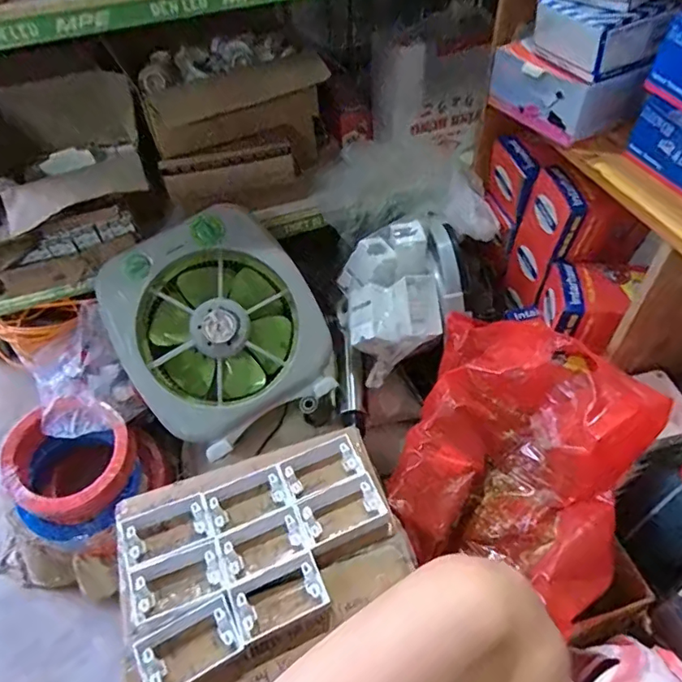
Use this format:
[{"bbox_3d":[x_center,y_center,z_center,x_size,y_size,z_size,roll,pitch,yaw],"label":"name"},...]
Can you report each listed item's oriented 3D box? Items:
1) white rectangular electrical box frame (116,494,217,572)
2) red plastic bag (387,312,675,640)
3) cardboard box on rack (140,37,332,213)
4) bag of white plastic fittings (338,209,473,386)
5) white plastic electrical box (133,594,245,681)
[{"bbox_3d":[-0.260,0.287,0.767,0.127,0.044,0.086,-20,52,-13],"label":"white rectangular electrical box frame"},{"bbox_3d":[0.276,0.168,0.804,0.335,0.249,0.323,23,55,21],"label":"red plastic bag"},{"bbox_3d":[-0.206,-0.427,1.025,0.319,0.247,0.175,-17,51,-10],"label":"cardboard box on rack"},{"bbox_3d":[0.126,-0.093,0.997,0.248,0.161,0.214,-19,51,-12],"label":"bag of white plastic fittings"},{"bbox_3d":[-0.193,0.400,0.664,0.123,0.047,0.074,-25,53,-17],"label":"white plastic electrical box"}]

